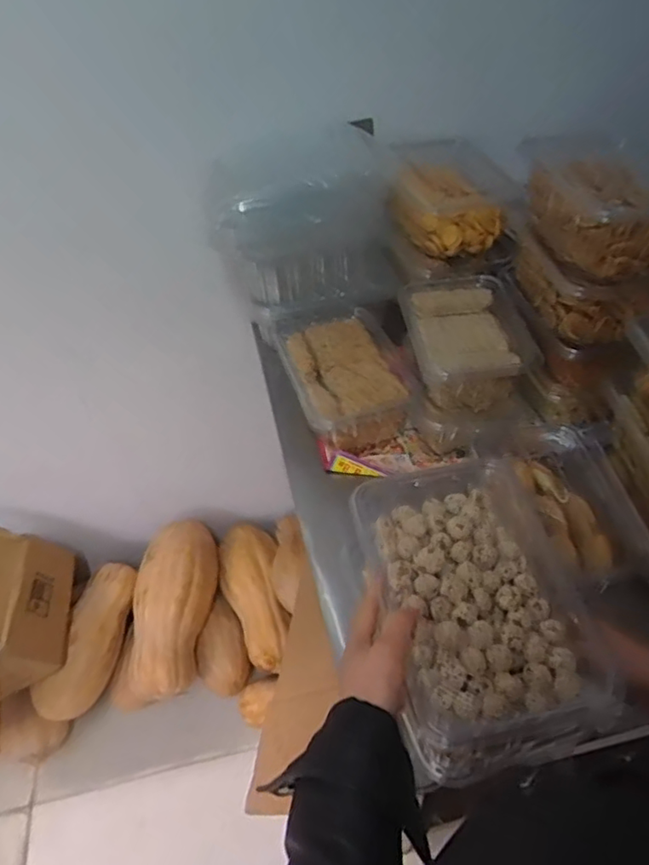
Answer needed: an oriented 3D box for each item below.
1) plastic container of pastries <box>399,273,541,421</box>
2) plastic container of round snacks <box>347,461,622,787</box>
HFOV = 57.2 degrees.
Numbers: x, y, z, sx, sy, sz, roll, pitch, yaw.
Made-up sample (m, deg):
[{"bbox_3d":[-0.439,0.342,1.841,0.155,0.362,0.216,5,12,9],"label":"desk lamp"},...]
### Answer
[{"bbox_3d":[0.190,-0.126,0.817,0.142,0.079,0.234,-4,46,-1],"label":"plastic container of pastries"},{"bbox_3d":[0.139,0.146,0.531,0.179,0.077,0.261,-10,46,-6],"label":"plastic container of round snacks"}]

